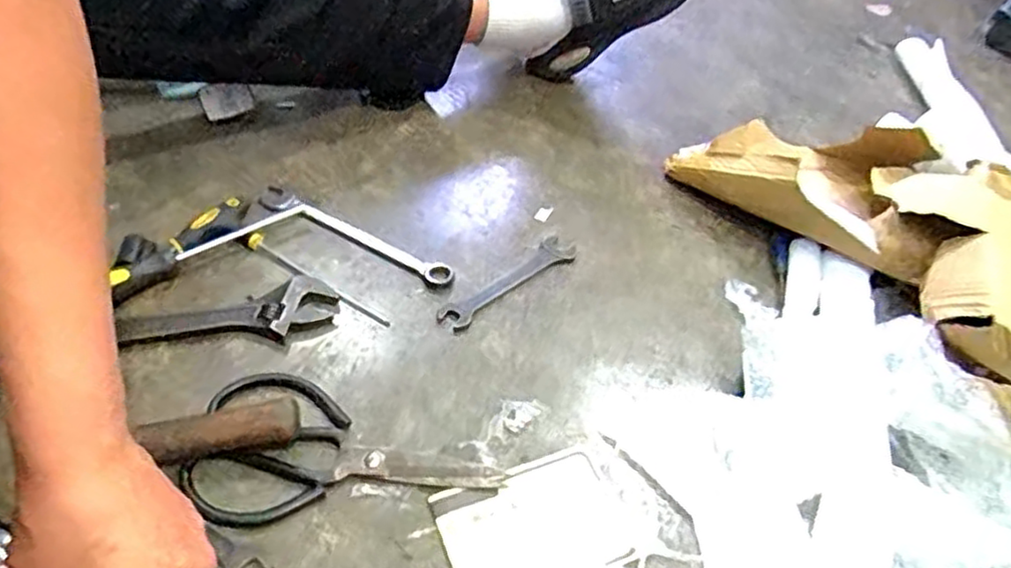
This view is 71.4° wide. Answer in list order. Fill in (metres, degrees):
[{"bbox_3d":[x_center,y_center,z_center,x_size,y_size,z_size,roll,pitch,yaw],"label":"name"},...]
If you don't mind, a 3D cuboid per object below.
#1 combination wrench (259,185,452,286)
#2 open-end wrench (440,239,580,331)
[{"bbox_3d":[-0.146,-0.047,0.662,0.211,0.015,0.033,25,50,16],"label":"combination wrench"},{"bbox_3d":[0.003,-0.002,0.644,0.150,0.004,0.029,-34,60,-31],"label":"open-end wrench"}]

